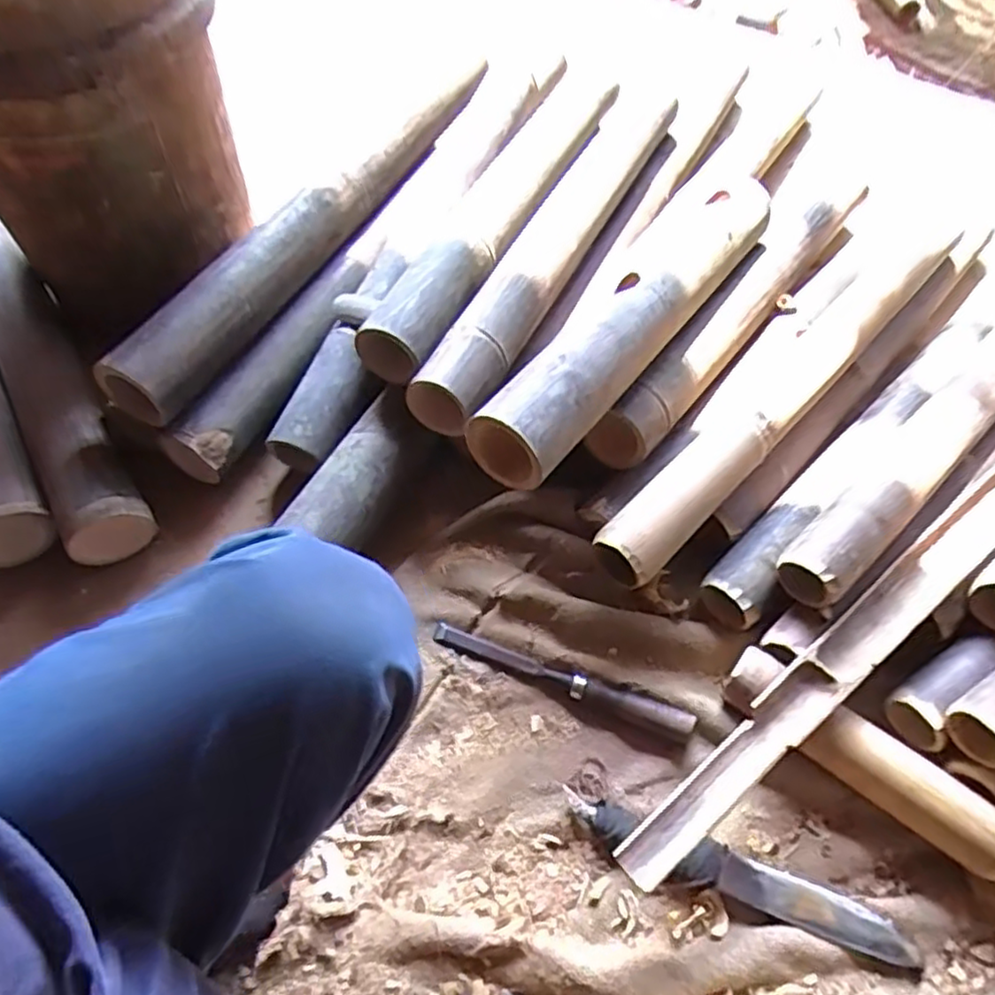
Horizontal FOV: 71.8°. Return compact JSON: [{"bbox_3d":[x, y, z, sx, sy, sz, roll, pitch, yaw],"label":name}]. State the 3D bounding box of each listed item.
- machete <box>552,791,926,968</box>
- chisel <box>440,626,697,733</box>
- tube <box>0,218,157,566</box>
[{"bbox_3d":[0.190,0.299,0.541,0.276,0.021,0.037,17,61,9],"label":"machete"},{"bbox_3d":[0.055,0.162,0.619,0.240,0.021,0.022,18,61,9],"label":"chisel"},{"bbox_3d":[-0.492,-0.132,0.743,0.075,0.088,0.499,-30,64,-17],"label":"tube"}]

